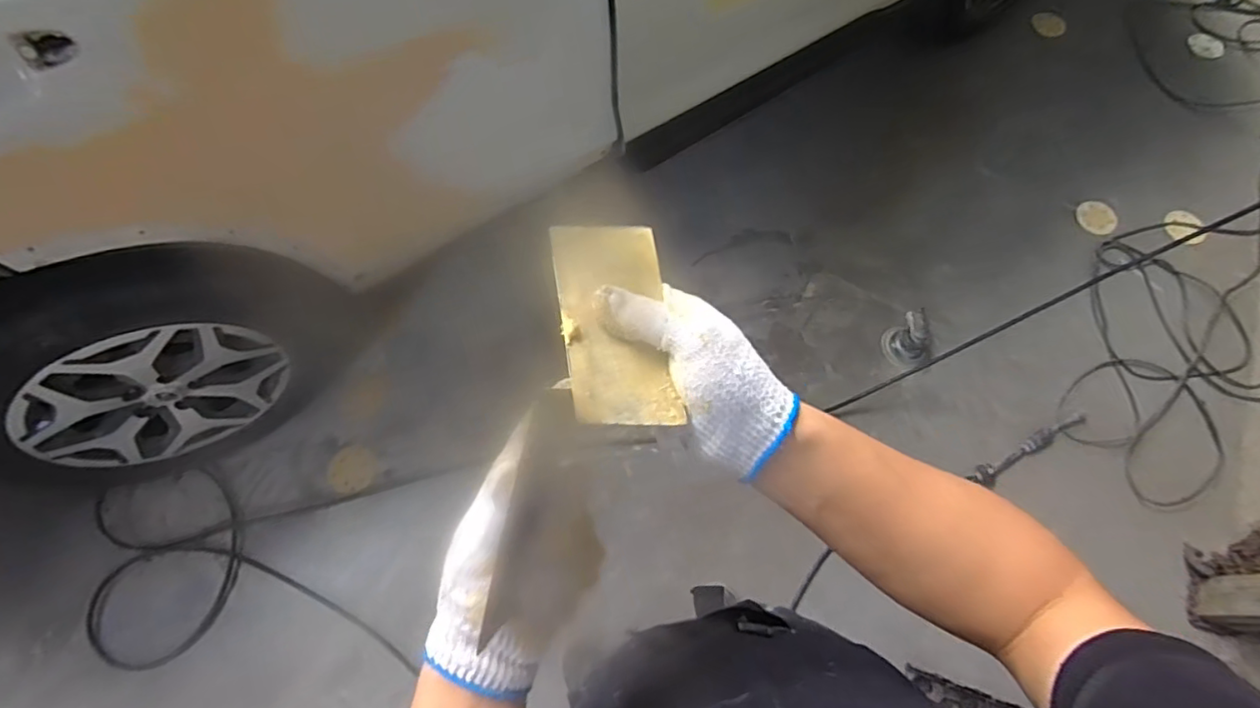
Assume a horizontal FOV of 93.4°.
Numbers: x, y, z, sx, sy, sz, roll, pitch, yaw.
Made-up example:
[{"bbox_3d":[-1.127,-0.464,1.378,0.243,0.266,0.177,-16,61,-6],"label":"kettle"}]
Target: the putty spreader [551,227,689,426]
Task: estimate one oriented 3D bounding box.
[{"bbox_3d":[-0.008,-0.021,0.355,0.070,0.007,0.131,4,63,-28],"label":"putty spreader"}]

